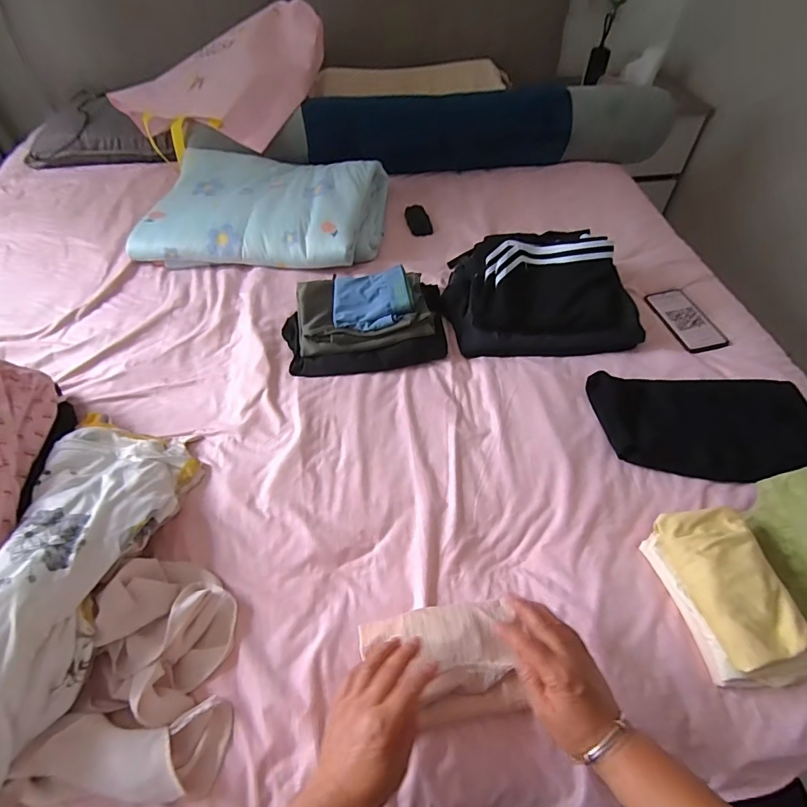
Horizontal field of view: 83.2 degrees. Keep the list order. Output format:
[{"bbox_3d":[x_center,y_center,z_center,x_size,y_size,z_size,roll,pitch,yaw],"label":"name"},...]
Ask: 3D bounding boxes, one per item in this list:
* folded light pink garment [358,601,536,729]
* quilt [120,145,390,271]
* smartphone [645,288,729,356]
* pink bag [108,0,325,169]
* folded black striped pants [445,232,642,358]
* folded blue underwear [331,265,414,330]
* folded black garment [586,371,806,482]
[{"bbox_3d":[0.040,0.282,0.496,0.163,0.027,0.111,-8,51,-5],"label":"folded light pink garment"},{"bbox_3d":[-0.318,-0.454,1.057,0.534,0.102,0.359,5,51,5],"label":"quilt"},{"bbox_3d":[0.535,-0.160,0.862,0.089,0.015,0.176,-7,51,-4],"label":"smartphone"},{"bbox_3d":[-0.452,-0.856,1.192,0.439,0.082,0.525,39,84,13],"label":"pink bag"},{"bbox_3d":[0.243,-0.226,0.843,0.328,0.125,0.264,-1,51,0],"label":"folded black striped pants"},{"bbox_3d":[-0.057,-0.192,0.821,0.140,0.039,0.129,-8,51,-5],"label":"folded blue underwear"},{"bbox_3d":[0.446,0.029,0.682,0.304,0.039,0.167,3,51,4],"label":"folded black garment"}]

